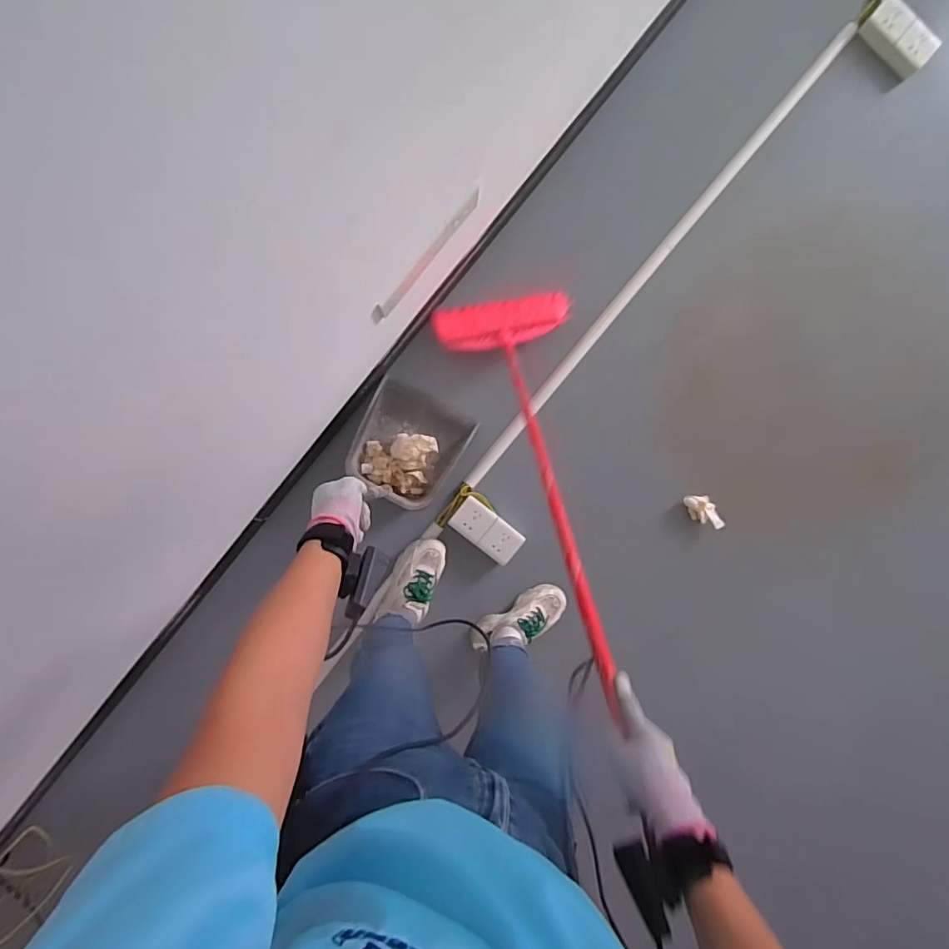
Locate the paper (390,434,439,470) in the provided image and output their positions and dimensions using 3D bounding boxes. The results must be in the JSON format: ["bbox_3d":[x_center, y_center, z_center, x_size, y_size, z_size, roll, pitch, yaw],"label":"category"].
[{"bbox_3d":[-0.145,-0.056,1.243,0.108,0.036,0.085,-1,89,3],"label":"paper"}]

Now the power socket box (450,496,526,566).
[{"bbox_3d":[0.032,0.138,1.280,0.177,0.061,0.090,37,91,2],"label":"power socket box"}]

